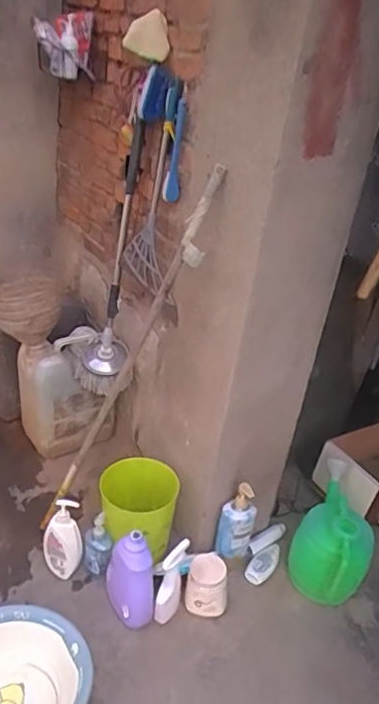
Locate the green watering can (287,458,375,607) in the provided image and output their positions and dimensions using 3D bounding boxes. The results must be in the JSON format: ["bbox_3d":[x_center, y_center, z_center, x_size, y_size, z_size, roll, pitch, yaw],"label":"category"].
[{"bbox_3d":[0.424,0.526,1.637,0.207,0.233,0.331,20,29,18],"label":"green watering can"}]

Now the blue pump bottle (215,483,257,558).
[{"bbox_3d":[0.127,0.475,1.575,0.106,0.254,0.056,4,19,-7],"label":"blue pump bottle"}]

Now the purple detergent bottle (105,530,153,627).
[{"bbox_3d":[-0.151,0.579,1.450,0.124,0.282,0.111,4,27,-8],"label":"purple detergent bottle"}]

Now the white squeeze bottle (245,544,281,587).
[{"bbox_3d":[0.225,0.628,1.669,0.064,0.048,0.168,27,32,29],"label":"white squeeze bottle"}]

